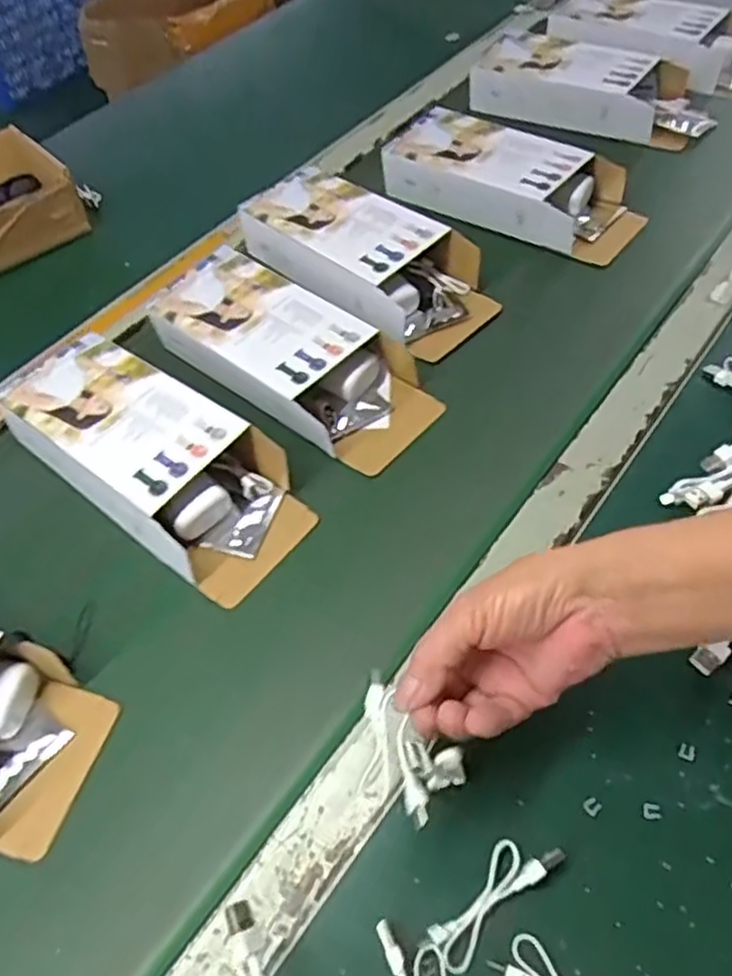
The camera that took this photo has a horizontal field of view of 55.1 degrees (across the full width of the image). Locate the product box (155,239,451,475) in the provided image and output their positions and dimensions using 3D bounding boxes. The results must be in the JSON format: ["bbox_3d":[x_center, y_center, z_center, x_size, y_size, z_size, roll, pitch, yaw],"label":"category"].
[{"bbox_3d":[-0.067,-0.110,0.579,0.251,0.054,0.114,28,61,27],"label":"product box"}]

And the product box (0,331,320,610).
[{"bbox_3d":[-0.160,-0.025,0.524,0.250,0.057,0.110,28,61,26],"label":"product box"}]

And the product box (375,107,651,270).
[{"bbox_3d":[0.144,-0.312,0.699,0.256,0.056,0.105,26,60,25],"label":"product box"}]

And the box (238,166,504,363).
[{"bbox_3d":[-0.003,-0.213,0.649,0.253,0.060,0.109,32,63,28],"label":"box"}]

